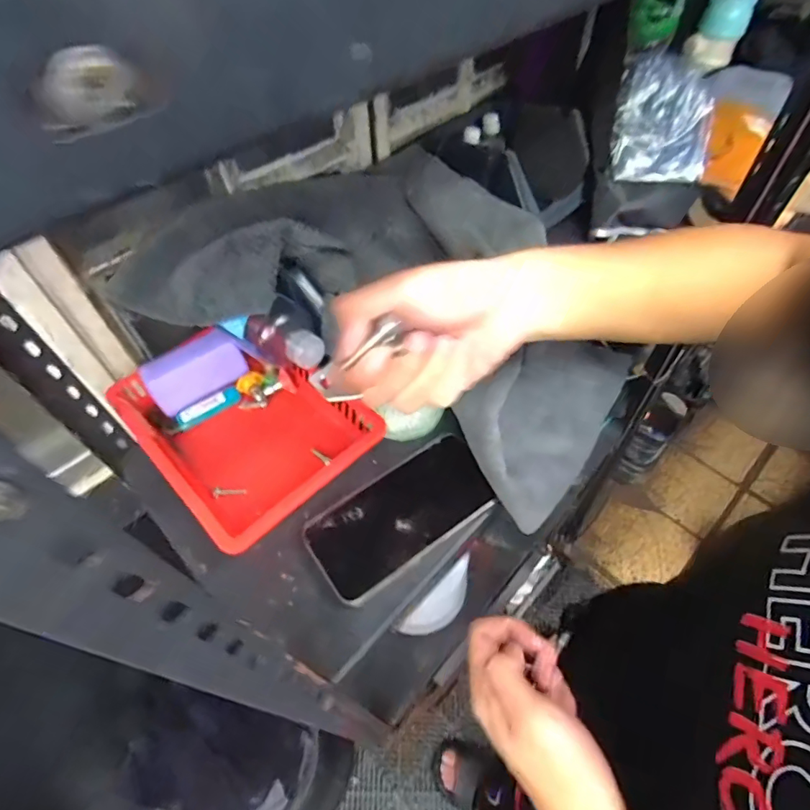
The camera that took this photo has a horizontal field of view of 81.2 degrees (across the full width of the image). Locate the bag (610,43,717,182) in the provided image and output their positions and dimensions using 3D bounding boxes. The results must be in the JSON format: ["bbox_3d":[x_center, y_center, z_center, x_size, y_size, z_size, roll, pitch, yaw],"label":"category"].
[{"bbox_3d":[0.321,-0.359,0.592,0.107,0.142,0.017,6,14,15],"label":"bag"}]

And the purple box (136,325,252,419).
[{"bbox_3d":[-0.208,-0.035,0.469,0.090,0.055,0.021,-36,22,-17],"label":"purple box"}]

